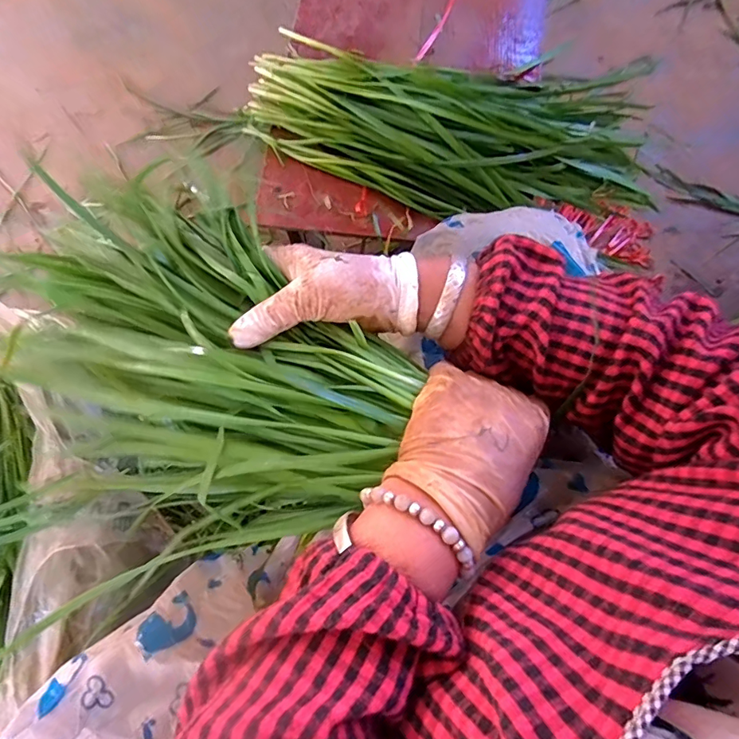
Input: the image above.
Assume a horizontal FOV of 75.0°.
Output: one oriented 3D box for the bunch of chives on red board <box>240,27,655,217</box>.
[{"bbox_3d":[0.097,-0.296,0.577,0.484,0.073,0.223,4,79,2],"label":"bunch of chives on red board"}]

